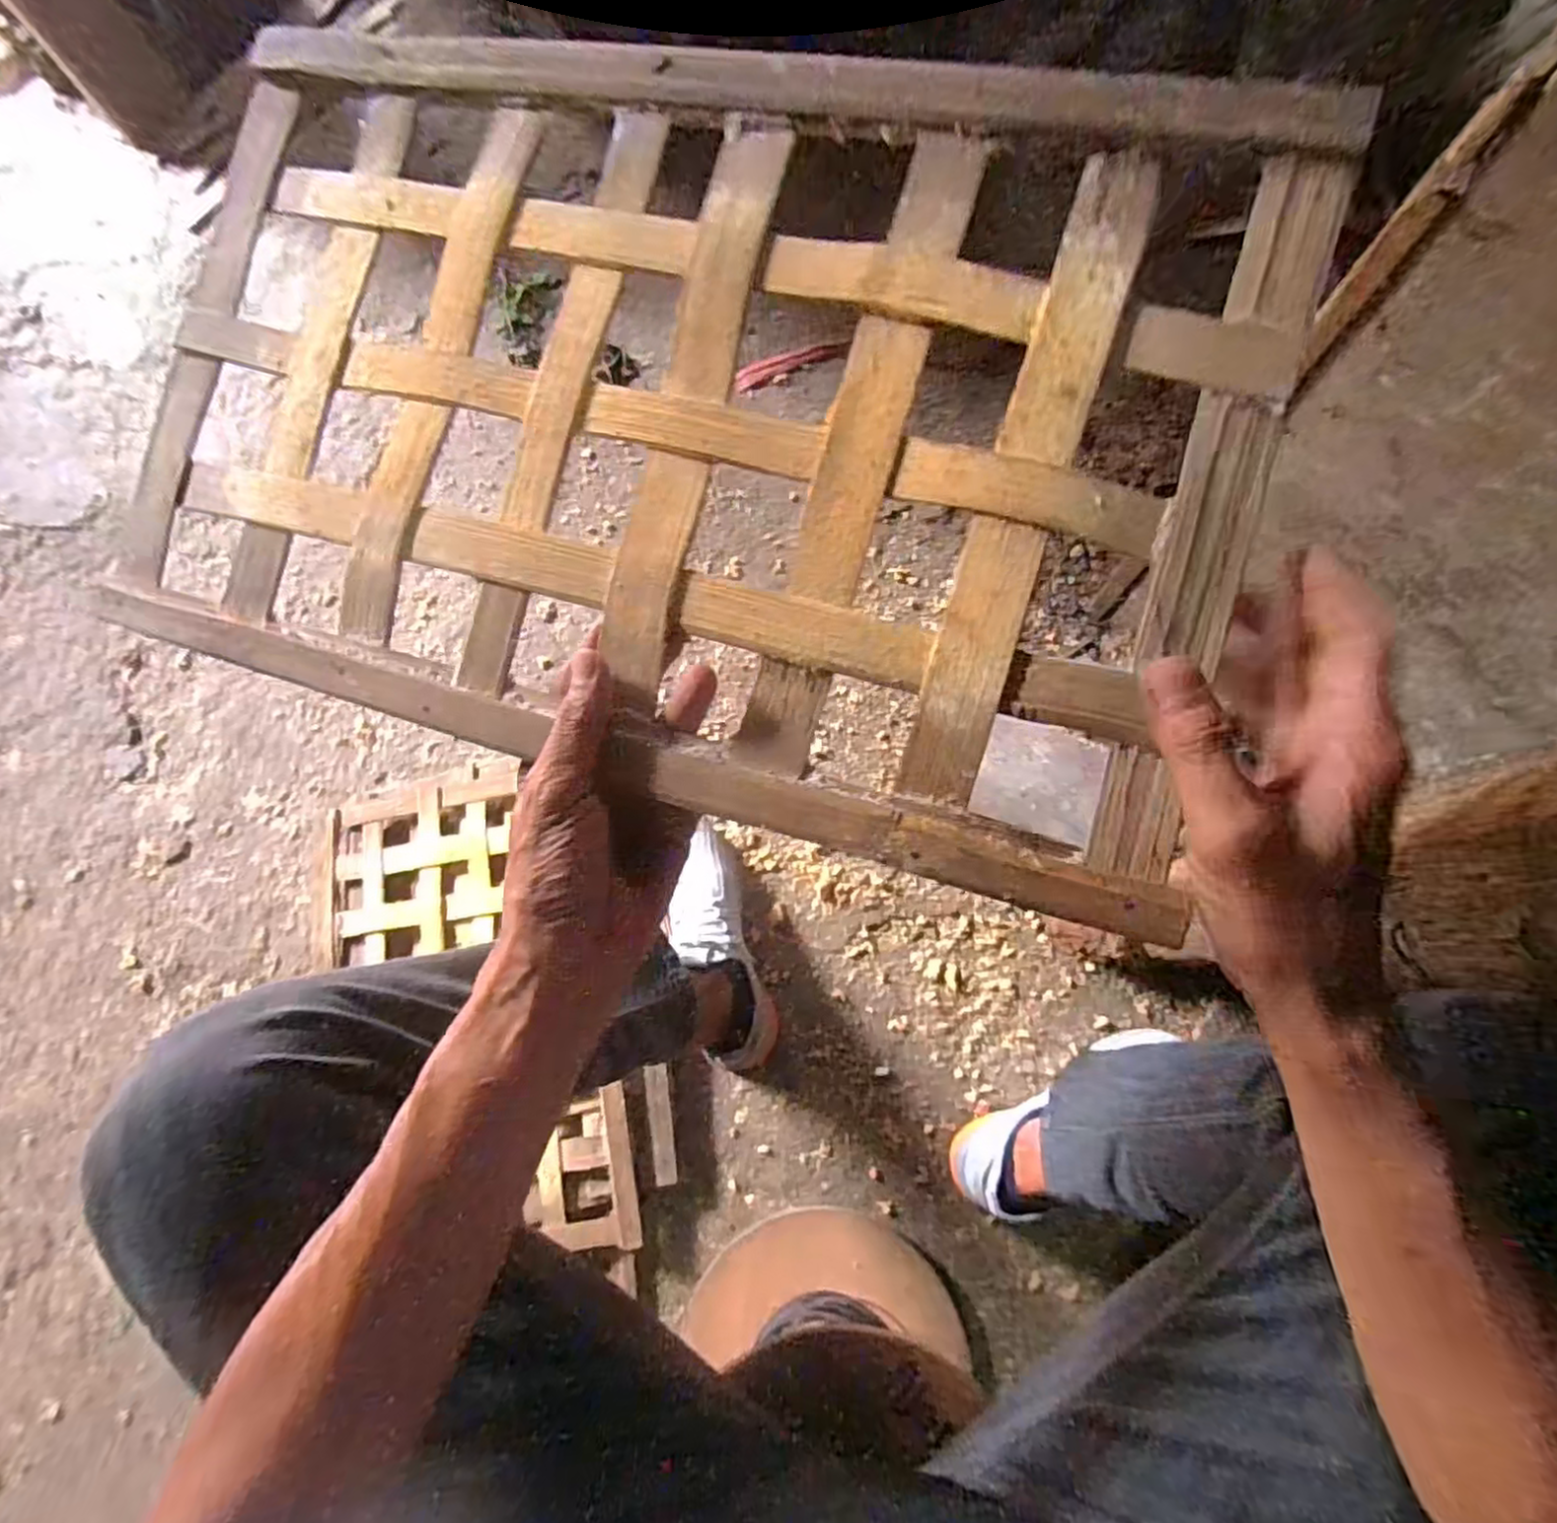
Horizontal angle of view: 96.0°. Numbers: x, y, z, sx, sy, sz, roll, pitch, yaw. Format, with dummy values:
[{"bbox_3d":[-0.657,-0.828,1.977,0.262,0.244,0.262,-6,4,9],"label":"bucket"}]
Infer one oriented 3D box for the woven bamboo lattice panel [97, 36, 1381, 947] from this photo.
[{"bbox_3d":[-0.067,-0.161,0.320,0.530,0.012,0.325,16,89,13],"label":"woven bamboo lattice panel"}]

